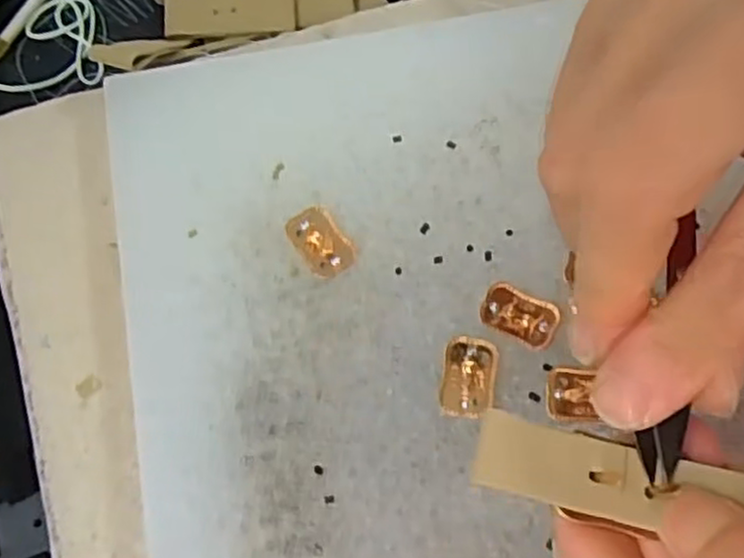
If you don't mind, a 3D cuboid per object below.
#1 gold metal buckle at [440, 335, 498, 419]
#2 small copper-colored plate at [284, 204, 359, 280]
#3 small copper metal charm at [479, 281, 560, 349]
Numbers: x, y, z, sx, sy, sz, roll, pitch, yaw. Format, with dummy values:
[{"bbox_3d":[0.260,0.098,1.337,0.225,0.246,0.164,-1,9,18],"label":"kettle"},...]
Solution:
[{"bbox_3d":[0.034,0.035,0.251,0.018,0.005,0.028,9,72,3],"label":"gold metal buckle"},{"bbox_3d":[-0.019,-0.014,0.267,0.018,0.005,0.027,-34,74,-10],"label":"small copper-colored plate"},{"bbox_3d":[0.053,0.013,0.257,0.026,0.004,0.018,26,73,9],"label":"small copper metal charm"}]

